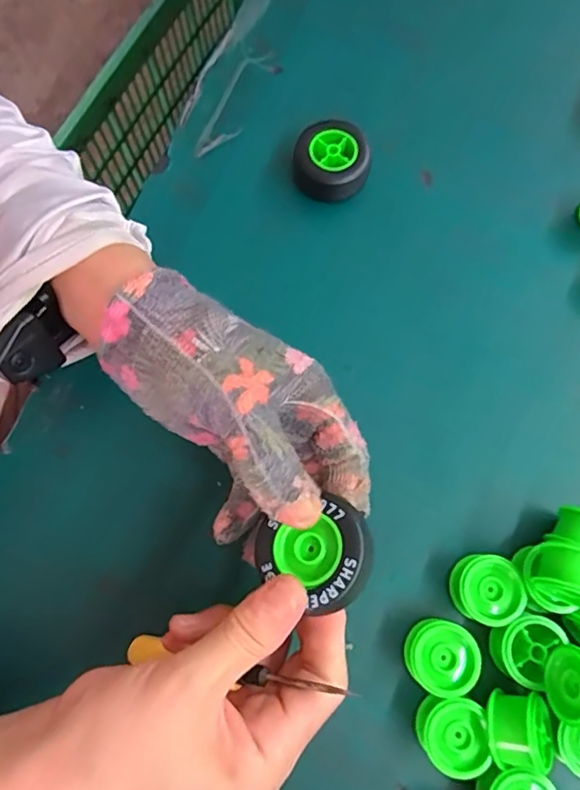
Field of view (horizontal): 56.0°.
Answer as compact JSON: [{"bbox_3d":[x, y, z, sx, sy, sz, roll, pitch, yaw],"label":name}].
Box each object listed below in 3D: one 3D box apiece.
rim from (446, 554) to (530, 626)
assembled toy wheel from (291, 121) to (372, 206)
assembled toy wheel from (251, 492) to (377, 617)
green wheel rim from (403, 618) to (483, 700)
[{"bbox_3d":[0.103,0.102,0.287,0.033,0.025,0.032,13,74,4],"label":"rim"},{"bbox_3d":[0.027,-0.149,0.356,0.047,0.028,0.047,0,73,1],"label":"assembled toy wheel"},{"bbox_3d":[0.013,0.067,0.236,0.050,0.022,0.040,20,76,30],"label":"assembled toy wheel"},{"bbox_3d":[0.076,0.132,0.278,0.035,0.023,0.033,0,73,1],"label":"green wheel rim"}]

